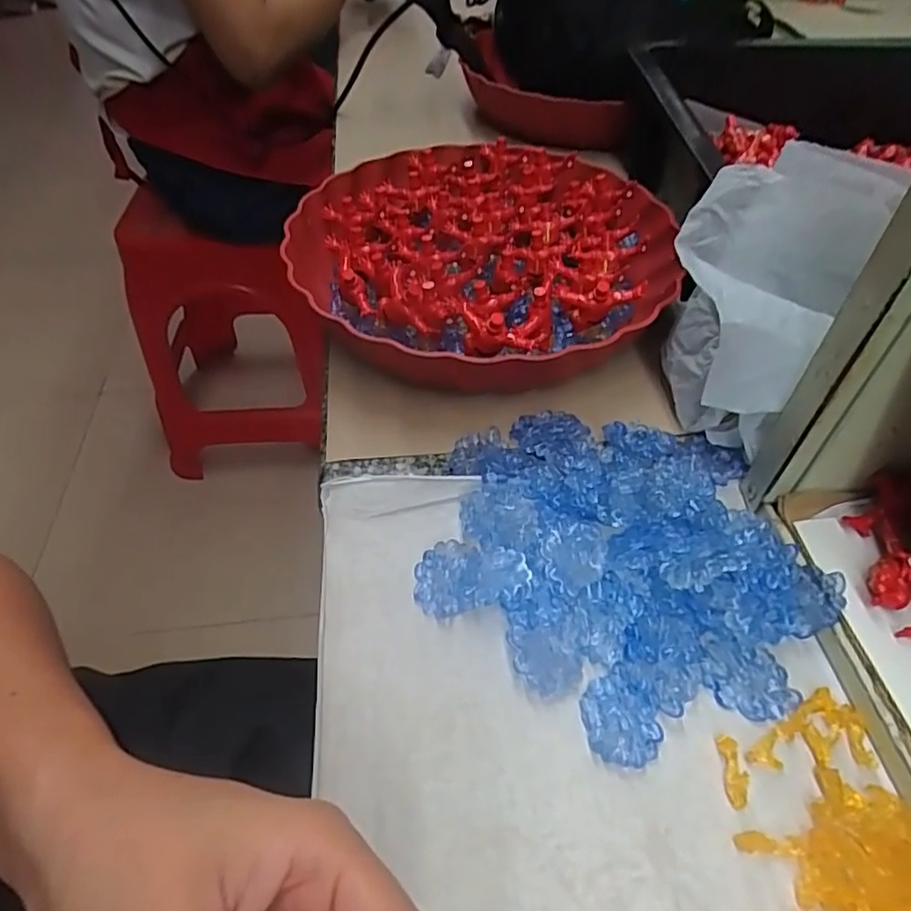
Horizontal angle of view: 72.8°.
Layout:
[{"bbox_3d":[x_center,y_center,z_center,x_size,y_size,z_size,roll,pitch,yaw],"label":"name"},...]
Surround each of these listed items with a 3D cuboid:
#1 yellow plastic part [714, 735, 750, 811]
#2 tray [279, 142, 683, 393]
[{"bbox_3d":[0.105,0.119,0.233,0.008,0.004,0.025,-1,51,4],"label":"yellow plastic part"},{"bbox_3d":[0.012,-0.128,0.397,0.242,0.048,0.234,14,53,15],"label":"tray"}]

